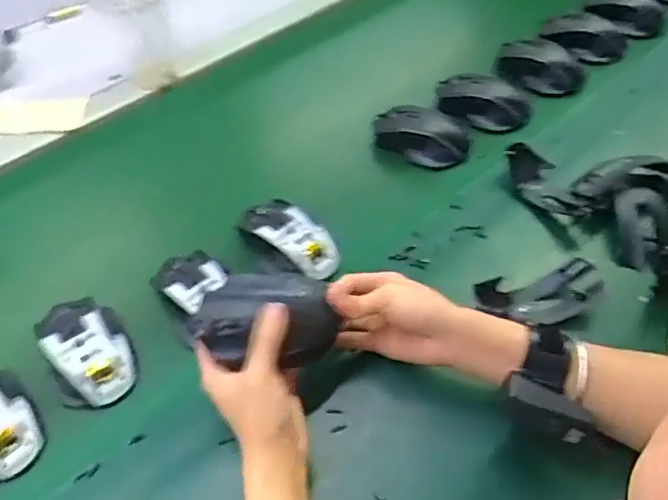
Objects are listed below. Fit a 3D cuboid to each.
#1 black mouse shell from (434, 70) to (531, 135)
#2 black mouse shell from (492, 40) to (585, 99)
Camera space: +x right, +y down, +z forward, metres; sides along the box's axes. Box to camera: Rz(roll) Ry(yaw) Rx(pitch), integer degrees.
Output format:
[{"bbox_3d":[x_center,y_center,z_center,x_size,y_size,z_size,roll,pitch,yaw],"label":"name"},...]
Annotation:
[{"bbox_3d":[0.187,-0.188,0.787,0.113,0.039,0.076,0,51,2],"label":"black mouse shell"},{"bbox_3d":[0.268,-0.237,0.819,0.112,0.035,0.079,10,52,10],"label":"black mouse shell"}]

